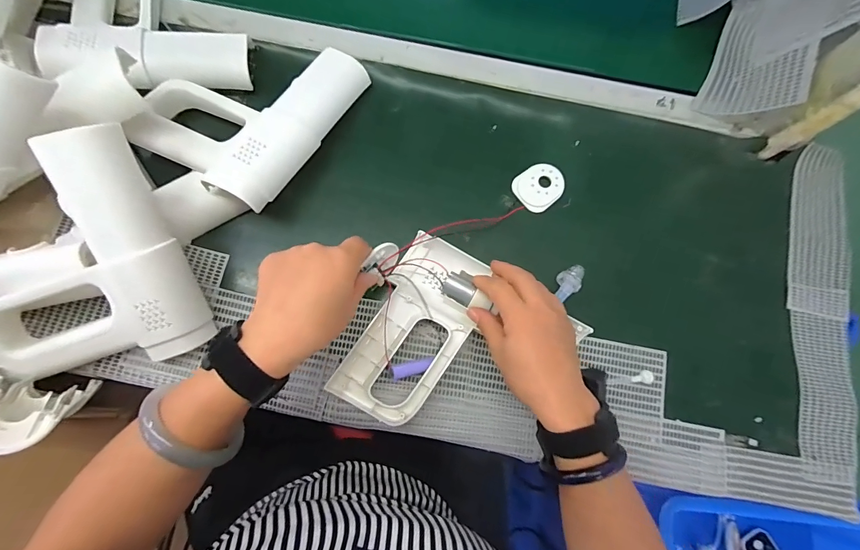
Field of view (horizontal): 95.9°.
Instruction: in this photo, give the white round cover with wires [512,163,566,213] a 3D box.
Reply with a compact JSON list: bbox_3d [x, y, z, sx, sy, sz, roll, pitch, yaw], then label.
[{"bbox_3d":[0.126,-0.101,0.446,0.057,0.007,0.048,-40,82,-10],"label":"white round cover with wires"}]

